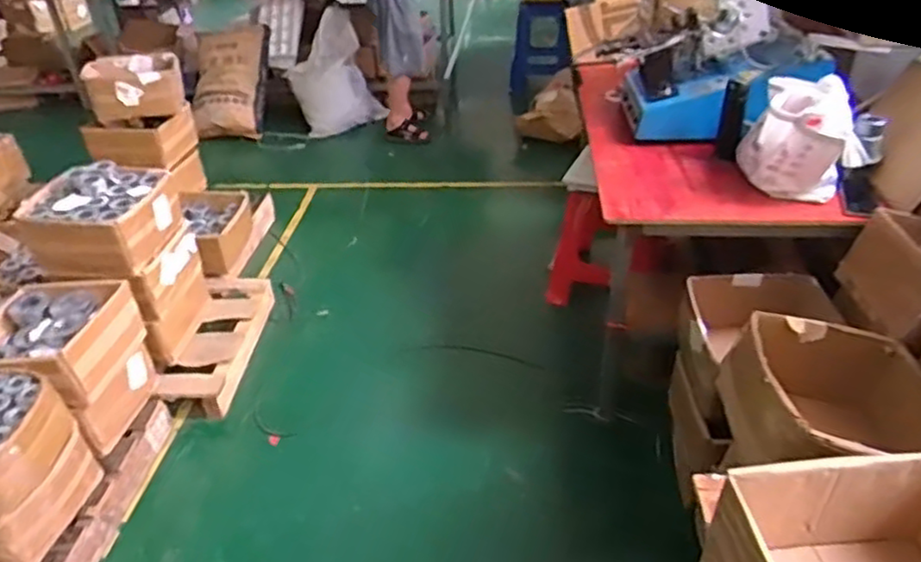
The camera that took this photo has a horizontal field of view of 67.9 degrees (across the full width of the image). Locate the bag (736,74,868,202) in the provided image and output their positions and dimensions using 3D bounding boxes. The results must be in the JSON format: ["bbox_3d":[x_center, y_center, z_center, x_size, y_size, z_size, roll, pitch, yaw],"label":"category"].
[{"bbox_3d":[0.805,-0.336,1.619,0.258,0.235,0.197,13,38,21],"label":"bag"}]

